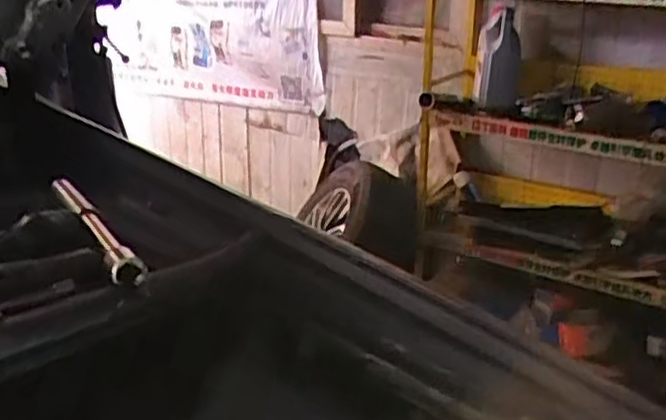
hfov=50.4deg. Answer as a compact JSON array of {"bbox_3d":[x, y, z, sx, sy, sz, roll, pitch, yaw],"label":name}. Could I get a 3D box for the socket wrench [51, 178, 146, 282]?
[{"bbox_3d":[-0.180,0.015,0.534,0.022,0.025,0.189,-14,25,-28],"label":"socket wrench"}]

